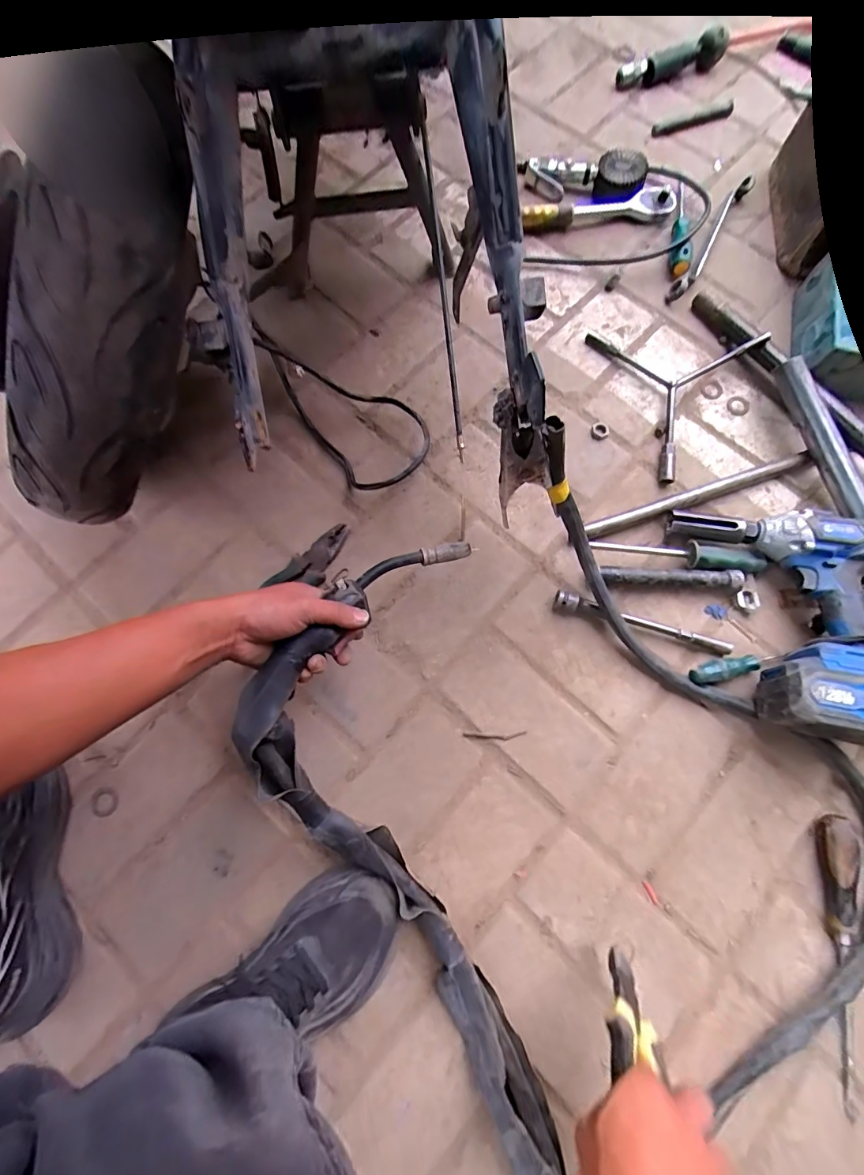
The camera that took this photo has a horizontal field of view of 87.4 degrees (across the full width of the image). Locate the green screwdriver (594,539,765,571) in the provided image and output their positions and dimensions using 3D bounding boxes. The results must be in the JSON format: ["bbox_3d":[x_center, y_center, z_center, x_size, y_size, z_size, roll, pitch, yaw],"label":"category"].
[{"bbox_3d":[0.281,-0.037,0.524,0.199,0.028,0.028,3,76,2],"label":"green screwdriver"}]

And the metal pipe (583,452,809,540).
[{"bbox_3d":[0.321,-0.110,0.548,0.293,0.019,0.017,-19,77,-4],"label":"metal pipe"}]

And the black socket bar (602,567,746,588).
[{"bbox_3d":[0.276,-0.011,0.525,0.157,0.024,0.018,2,76,1],"label":"black socket bar"}]

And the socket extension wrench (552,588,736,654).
[{"bbox_3d":[0.237,0.038,0.511,0.197,0.022,0.023,15,77,4],"label":"socket extension wrench"}]

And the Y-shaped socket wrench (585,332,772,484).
[{"bbox_3d":[0.332,-0.266,0.573,0.182,0.039,0.228,-20,77,-4],"label":"Y-shaped socket wrench"}]

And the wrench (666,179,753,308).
[{"bbox_3d":[0.402,-0.503,0.649,0.023,0.022,0.255,31,78,8],"label":"wrench"}]

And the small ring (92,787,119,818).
[{"bbox_3d":[-0.346,0.227,0.478,0.028,0.004,0.029,0,76,1],"label":"small ring"}]

